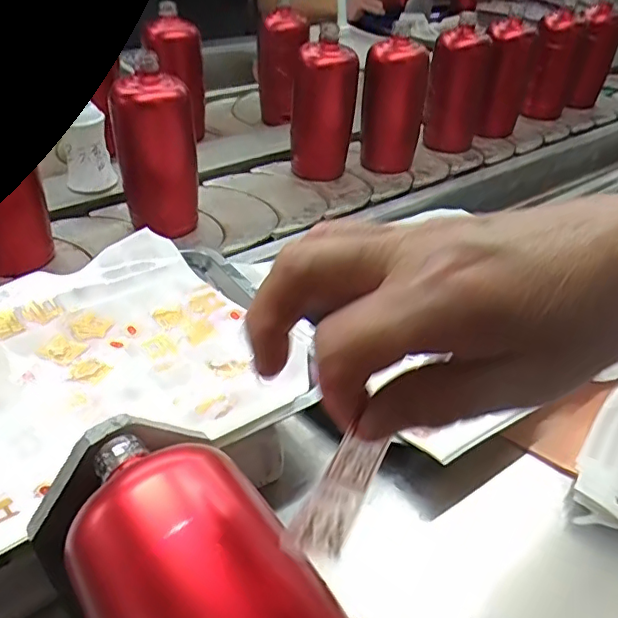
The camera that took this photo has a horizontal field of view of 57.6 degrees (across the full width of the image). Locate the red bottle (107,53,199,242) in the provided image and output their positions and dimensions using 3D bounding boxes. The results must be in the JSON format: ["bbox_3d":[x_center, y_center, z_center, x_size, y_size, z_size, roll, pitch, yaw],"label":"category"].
[{"bbox_3d":[-0.165,-0.161,0.622,0.064,0.171,0.060,20,41,21],"label":"red bottle"}]

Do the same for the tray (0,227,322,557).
[{"bbox_3d":[-0.189,0.051,0.407,0.342,0.033,0.273,-25,44,-29],"label":"tray"}]

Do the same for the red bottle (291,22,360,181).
[{"bbox_3d":[0.021,-0.272,0.766,0.081,0.172,0.063,-12,40,-18],"label":"red bottle"}]

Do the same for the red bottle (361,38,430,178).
[{"bbox_3d":[0.116,-0.284,0.788,0.076,0.161,0.068,-1,37,-1],"label":"red bottle"}]

